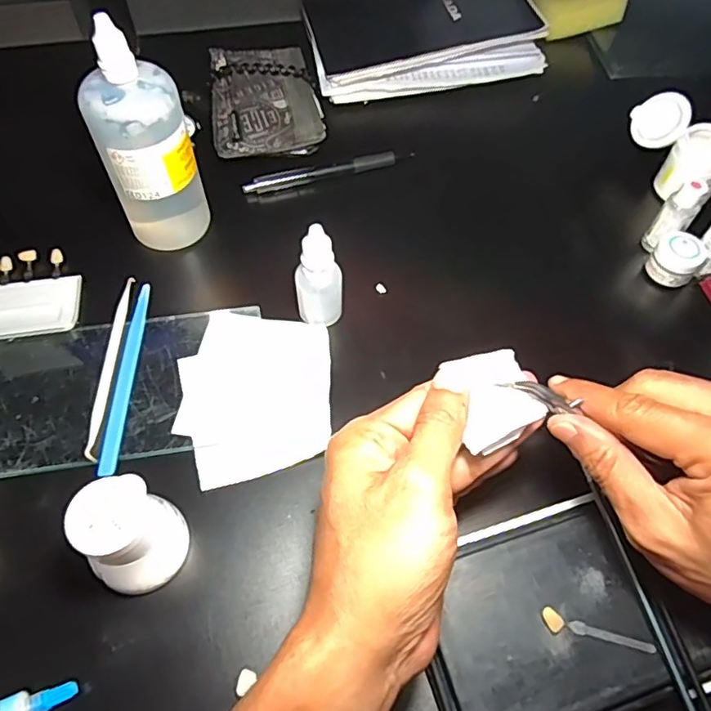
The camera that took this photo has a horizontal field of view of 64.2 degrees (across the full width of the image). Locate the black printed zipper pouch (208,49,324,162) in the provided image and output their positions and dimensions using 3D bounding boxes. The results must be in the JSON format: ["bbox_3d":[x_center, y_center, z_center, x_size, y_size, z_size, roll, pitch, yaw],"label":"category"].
[{"bbox_3d":[-0.077,-0.215,0.485,0.088,0.038,0.101,-10,60,-8],"label":"black printed zipper pouch"}]

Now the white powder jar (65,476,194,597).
[{"bbox_3d":[-0.114,0.092,0.290,0.041,0.062,0.043,1,59,-1],"label":"white powder jar"}]

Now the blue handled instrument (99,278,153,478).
[{"bbox_3d":[-0.150,0.011,0.370,0.012,0.006,0.139,-1,59,-2],"label":"blue handled instrument"}]

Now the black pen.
[{"bbox_3d":[-0.023,-0.155,0.476,0.142,0.009,0.011,-14,61,-9],"label":"black pen"}]

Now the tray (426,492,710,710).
[{"bbox_3d":[0.107,0.133,0.292,0.148,0.022,0.100,-16,61,-11],"label":"tray"}]

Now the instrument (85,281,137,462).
[{"bbox_3d":[-0.161,0.004,0.373,0.008,0.007,0.135,-1,60,-2],"label":"instrument"}]

